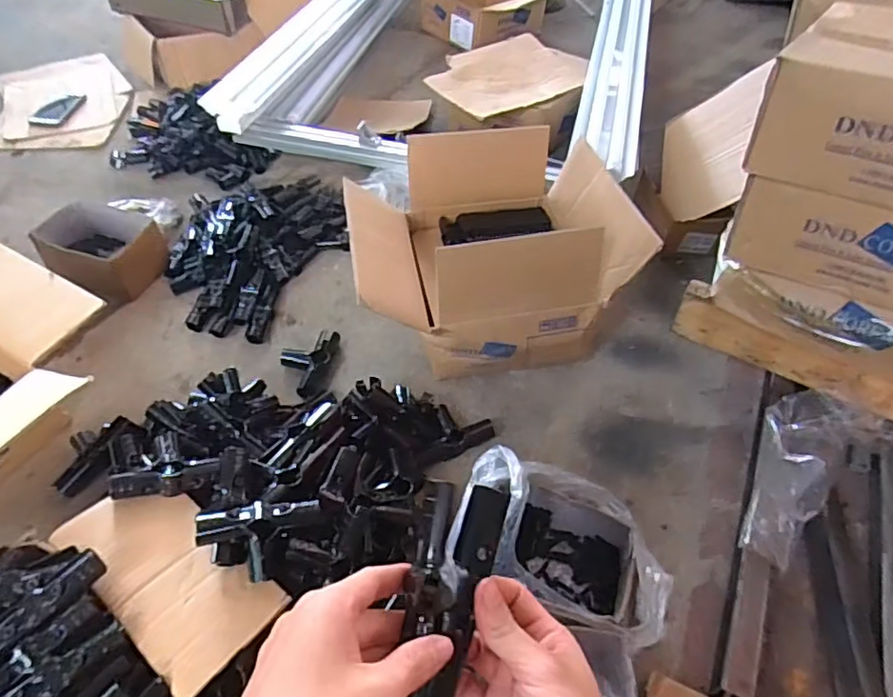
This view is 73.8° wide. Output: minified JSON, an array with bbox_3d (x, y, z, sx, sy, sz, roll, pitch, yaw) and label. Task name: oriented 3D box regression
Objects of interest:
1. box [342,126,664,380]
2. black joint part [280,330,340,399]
[{"bbox_3d":[0.066,-0.172,1.075,0.457,0.244,0.380,-7,50,-10],"label":"box"},{"bbox_3d":[-0.239,0.021,1.024,0.088,0.035,0.144,14,49,9],"label":"black joint part"}]

